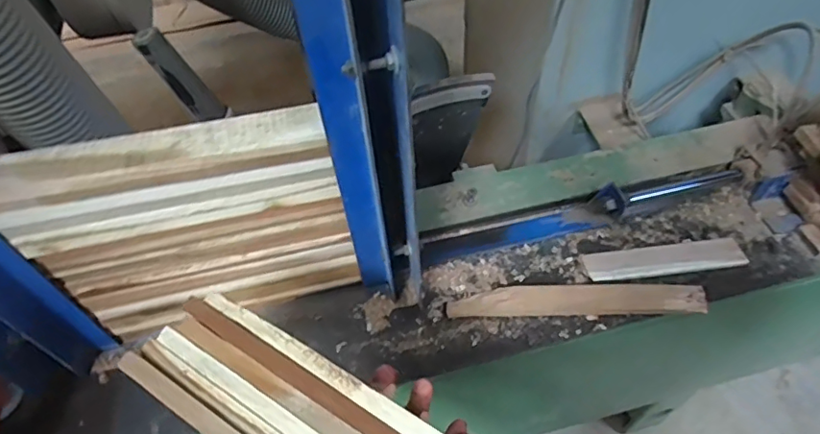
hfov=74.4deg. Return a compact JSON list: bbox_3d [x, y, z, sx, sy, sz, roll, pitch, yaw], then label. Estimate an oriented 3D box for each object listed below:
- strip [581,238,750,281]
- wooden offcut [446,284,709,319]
[{"bbox_3d":[0.359,0.060,0.760,0.221,0.014,0.042,-6,69,-5],"label":"strip"},{"bbox_3d":[0.224,0.111,0.731,0.336,0.014,0.042,-2,53,3],"label":"wooden offcut"}]

